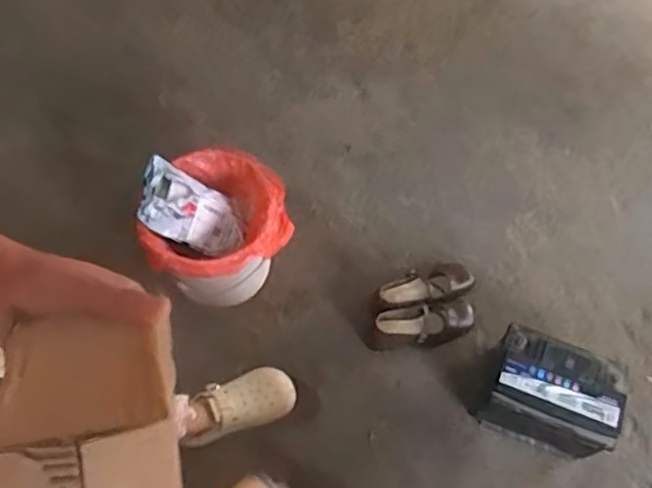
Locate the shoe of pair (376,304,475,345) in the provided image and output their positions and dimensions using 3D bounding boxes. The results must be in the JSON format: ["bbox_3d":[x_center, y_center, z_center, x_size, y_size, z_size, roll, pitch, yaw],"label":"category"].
[{"bbox_3d":[0.223,0.179,1.383,0.223,0.055,0.082,-5,62,-4],"label":"shoe of pair"}]

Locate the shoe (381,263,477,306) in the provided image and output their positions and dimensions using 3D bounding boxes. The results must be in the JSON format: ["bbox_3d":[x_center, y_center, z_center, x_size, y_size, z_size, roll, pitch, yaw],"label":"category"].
[{"bbox_3d":[0.228,0.097,1.426,0.226,0.057,0.096,-9,63,-7],"label":"shoe"}]

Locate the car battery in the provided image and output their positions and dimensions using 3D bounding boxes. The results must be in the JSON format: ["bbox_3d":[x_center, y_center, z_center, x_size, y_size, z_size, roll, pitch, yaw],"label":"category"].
[{"bbox_3d":[0.432,0.293,1.219,0.232,0.184,0.171,21,63,9],"label":"car battery"}]

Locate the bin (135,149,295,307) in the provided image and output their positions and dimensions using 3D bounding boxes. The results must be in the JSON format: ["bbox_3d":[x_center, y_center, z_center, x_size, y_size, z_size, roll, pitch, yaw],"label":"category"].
[{"bbox_3d":[-0.221,-0.038,1.349,0.263,0.325,0.272,1,62,-2],"label":"bin"}]

